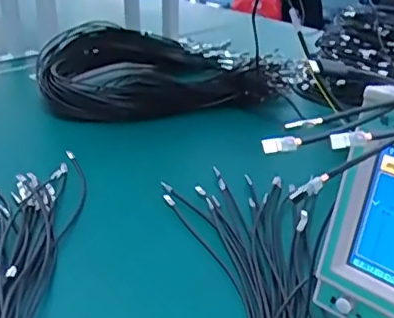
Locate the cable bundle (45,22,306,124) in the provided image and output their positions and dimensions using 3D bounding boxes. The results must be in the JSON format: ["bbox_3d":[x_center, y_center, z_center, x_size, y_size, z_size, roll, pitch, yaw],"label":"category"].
[{"bbox_3d":[-0.069,-0.184,1.147,0.481,0.117,0.353,-10,28,-21],"label":"cable bundle"}]

